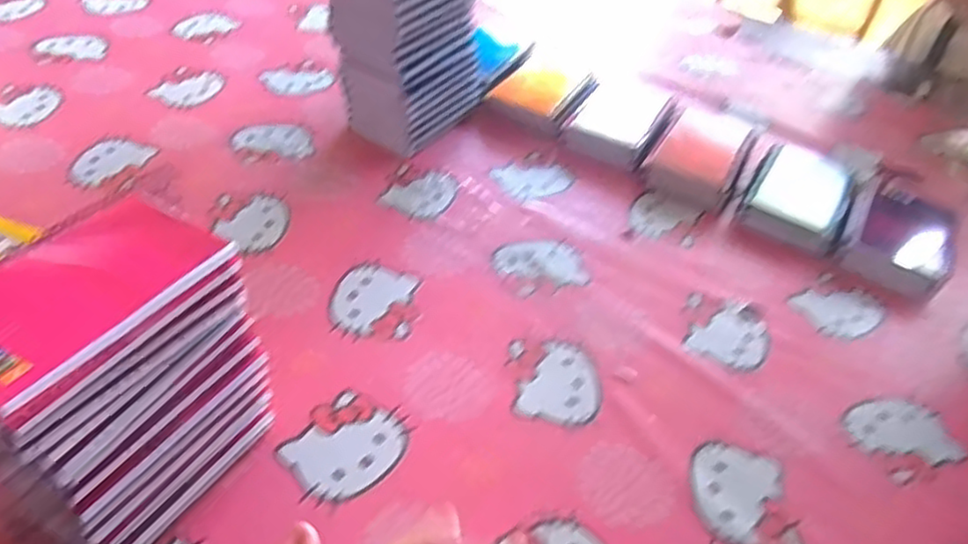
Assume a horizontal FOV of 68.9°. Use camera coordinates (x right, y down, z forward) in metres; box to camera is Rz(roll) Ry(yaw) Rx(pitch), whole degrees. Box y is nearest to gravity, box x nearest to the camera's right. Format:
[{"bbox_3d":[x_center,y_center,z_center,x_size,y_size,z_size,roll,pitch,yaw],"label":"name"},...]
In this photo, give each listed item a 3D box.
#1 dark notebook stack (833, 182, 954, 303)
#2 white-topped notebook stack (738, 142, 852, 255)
[{"bbox_3d":[0.416,-0.037,0.707,0.096,0.034,0.147,27,46,20],"label":"dark notebook stack"},{"bbox_3d":[0.331,-0.080,0.744,0.094,0.028,0.144,25,46,17],"label":"white-topped notebook stack"}]

